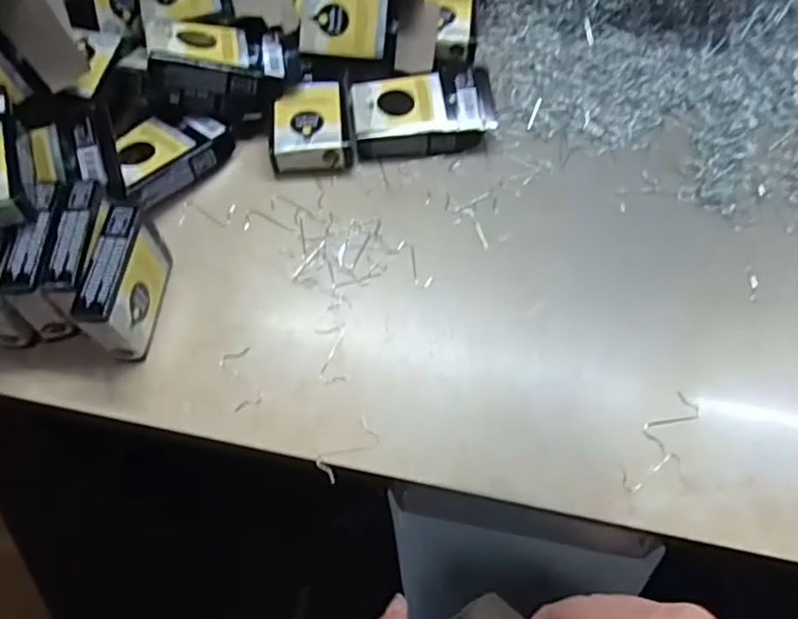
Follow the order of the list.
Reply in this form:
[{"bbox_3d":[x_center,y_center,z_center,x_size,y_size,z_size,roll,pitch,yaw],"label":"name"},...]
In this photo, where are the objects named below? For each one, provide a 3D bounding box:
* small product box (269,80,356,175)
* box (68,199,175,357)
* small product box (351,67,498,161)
[{"bbox_3d":[-0.060,-0.128,0.441,0.054,0.026,0.066,-3,63,-1],"label":"small product box"},{"bbox_3d":[-0.154,-0.013,0.359,0.020,0.060,0.073,5,63,3],"label":"box"},{"bbox_3d":[0.018,-0.138,0.448,0.097,0.029,0.059,-4,63,-2],"label":"small product box"}]

